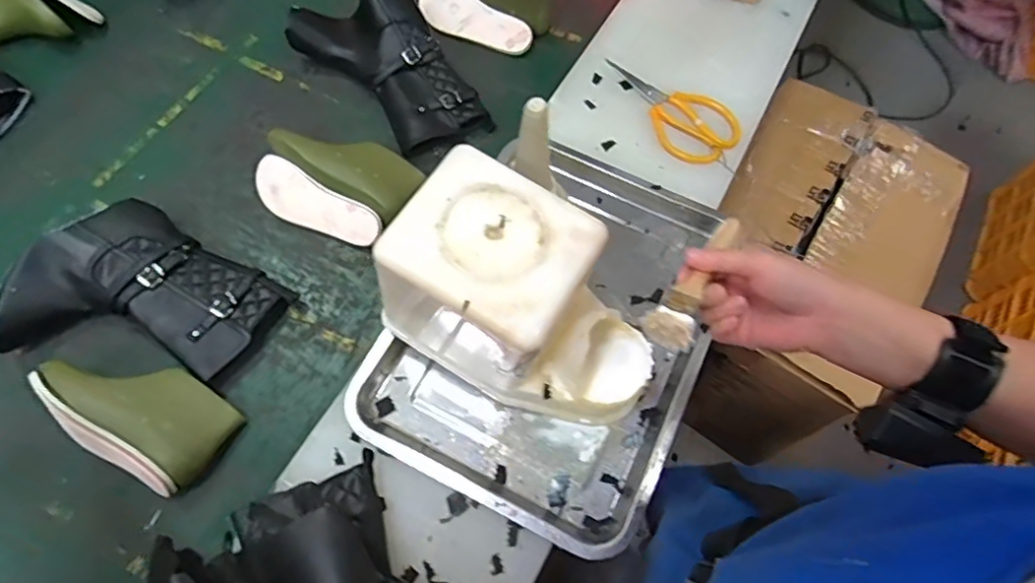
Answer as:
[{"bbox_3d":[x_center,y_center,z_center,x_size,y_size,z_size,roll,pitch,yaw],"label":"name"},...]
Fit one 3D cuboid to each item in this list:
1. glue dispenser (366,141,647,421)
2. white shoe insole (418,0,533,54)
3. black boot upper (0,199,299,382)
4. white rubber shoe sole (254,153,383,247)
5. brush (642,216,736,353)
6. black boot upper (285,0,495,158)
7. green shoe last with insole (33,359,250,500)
[{"bbox_3d":[0.011,0.015,0.523,0.231,0.180,0.135,30,68,12],"label":"glue dispenser"},{"bbox_3d":[-0.062,-0.382,0.837,0.174,0.010,0.063,31,98,6],"label":"white shoe insole"},{"bbox_3d":[-0.392,0.015,0.619,0.224,0.066,0.188,27,68,10],"label":"black boot upper"},{"bbox_3d":[-0.241,-0.102,0.693,0.170,0.017,0.062,31,105,8],"label":"white rubber shoe sole"},{"bbox_3d":[0.130,-0.012,0.424,0.032,0.015,0.138,31,55,12],"label":"brush"},{"bbox_3d":[-0.157,-0.292,0.766,0.265,0.064,0.148,43,71,16],"label":"black boot upper"},{"bbox_3d":[-0.370,0.117,0.577,0.171,0.061,0.101,27,68,10],"label":"green shoe last with insole"}]

